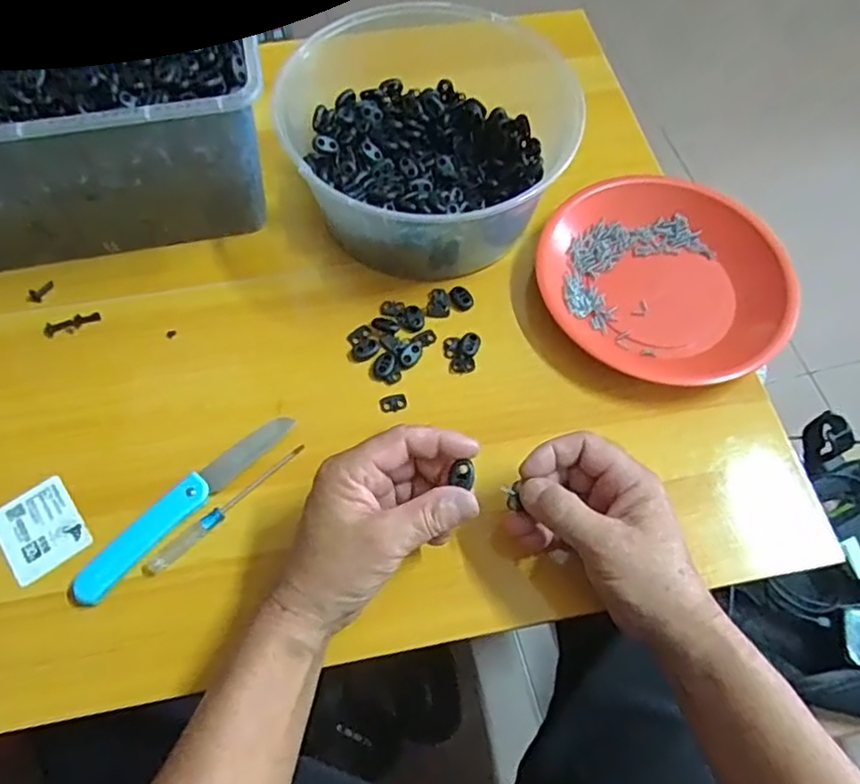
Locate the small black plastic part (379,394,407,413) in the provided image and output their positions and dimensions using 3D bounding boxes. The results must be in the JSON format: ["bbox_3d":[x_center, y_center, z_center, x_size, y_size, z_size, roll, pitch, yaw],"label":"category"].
[{"bbox_3d":[-0.027,0.008,0.466,0.019,0.004,0.013,-16,64,-10],"label":"small black plastic part"}]

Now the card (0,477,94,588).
[{"bbox_3d":[-0.257,0.090,0.425,0.049,0.004,0.060,-35,69,-18],"label":"card"}]

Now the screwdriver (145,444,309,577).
[{"bbox_3d":[-0.135,0.077,0.428,0.124,0.006,0.012,-39,70,-19],"label":"screwdriver"}]

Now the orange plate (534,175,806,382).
[{"bbox_3d":[0.182,-0.091,0.505,0.192,0.030,0.169,9,63,3],"label":"orange plate"}]

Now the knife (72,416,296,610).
[{"bbox_3d":[-0.162,0.069,0.426,0.028,0.007,0.165,39,68,17],"label":"knife"}]

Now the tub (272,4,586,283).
[{"bbox_3d":[-0.004,-0.193,0.513,0.201,0.101,0.202,1,63,-1],"label":"tub"}]

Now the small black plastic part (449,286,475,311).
[{"bbox_3d":[0.025,-0.074,0.508,0.016,0.004,0.023,-27,67,-14],"label":"small black plastic part"}]

